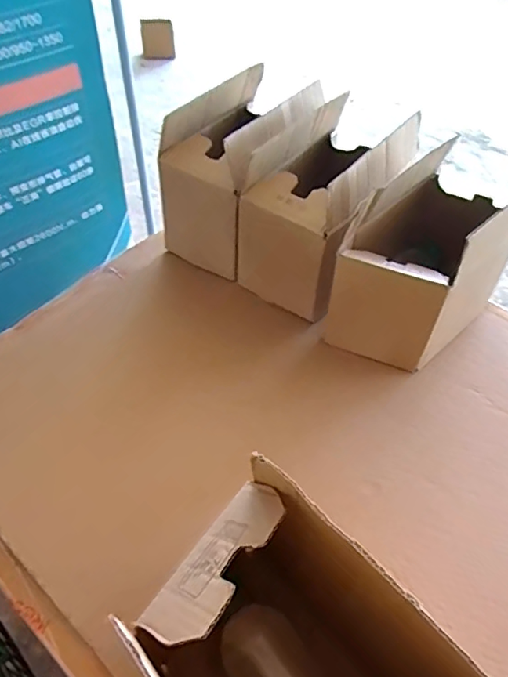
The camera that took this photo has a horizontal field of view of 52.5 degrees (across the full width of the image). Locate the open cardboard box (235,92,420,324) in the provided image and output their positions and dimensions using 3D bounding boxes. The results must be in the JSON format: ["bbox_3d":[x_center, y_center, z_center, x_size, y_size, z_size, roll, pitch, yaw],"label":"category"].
[{"bbox_3d":[0.098,-0.184,0.718,0.163,0.207,0.222,27,56,21],"label":"open cardboard box"}]

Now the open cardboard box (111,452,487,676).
[{"bbox_3d":[0.030,0.241,0.360,0.145,0.229,0.215,-37,60,-25],"label":"open cardboard box"}]

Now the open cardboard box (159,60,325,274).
[{"bbox_3d":[-0.017,-0.246,0.763,0.145,0.208,0.218,28,54,20],"label":"open cardboard box"}]

